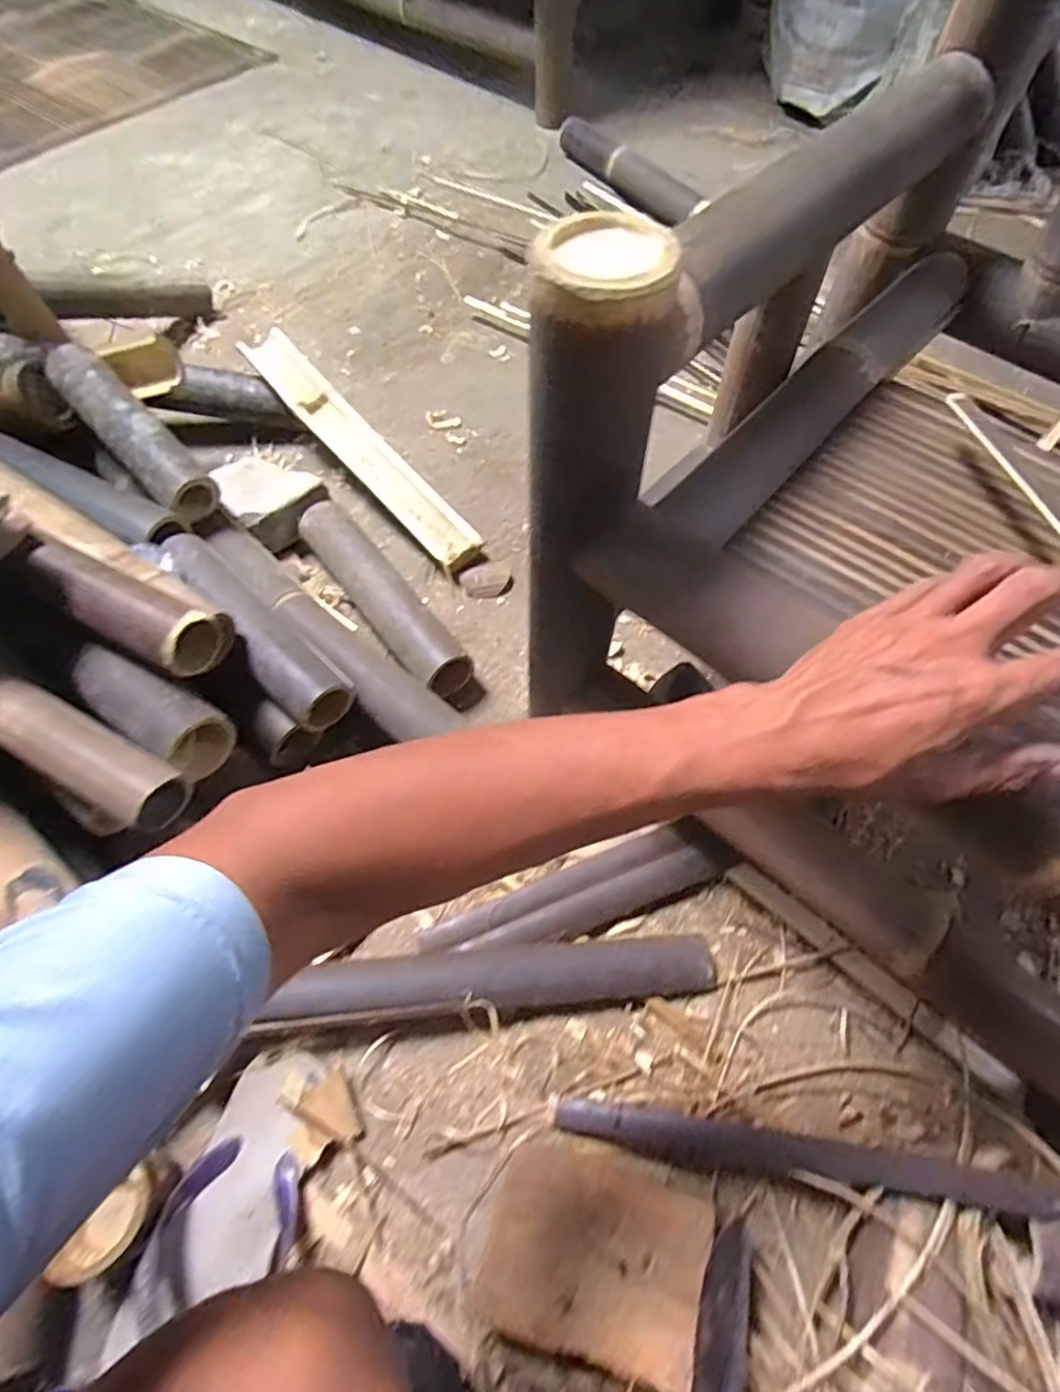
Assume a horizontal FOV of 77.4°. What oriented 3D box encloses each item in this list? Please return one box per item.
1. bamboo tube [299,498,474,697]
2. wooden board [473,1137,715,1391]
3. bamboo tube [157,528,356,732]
[{"bbox_3d":[-0.185,-0.130,0.804,0.068,0.083,0.327,-34,66,-18],"label":"bamboo tube"},{"bbox_3d":[0.049,0.422,0.500,0.155,0.036,0.121,17,58,8],"label":"wooden board"},{"bbox_3d":[-0.292,-0.076,0.701,0.063,0.074,0.286,-40,68,-20],"label":"bamboo tube"}]

